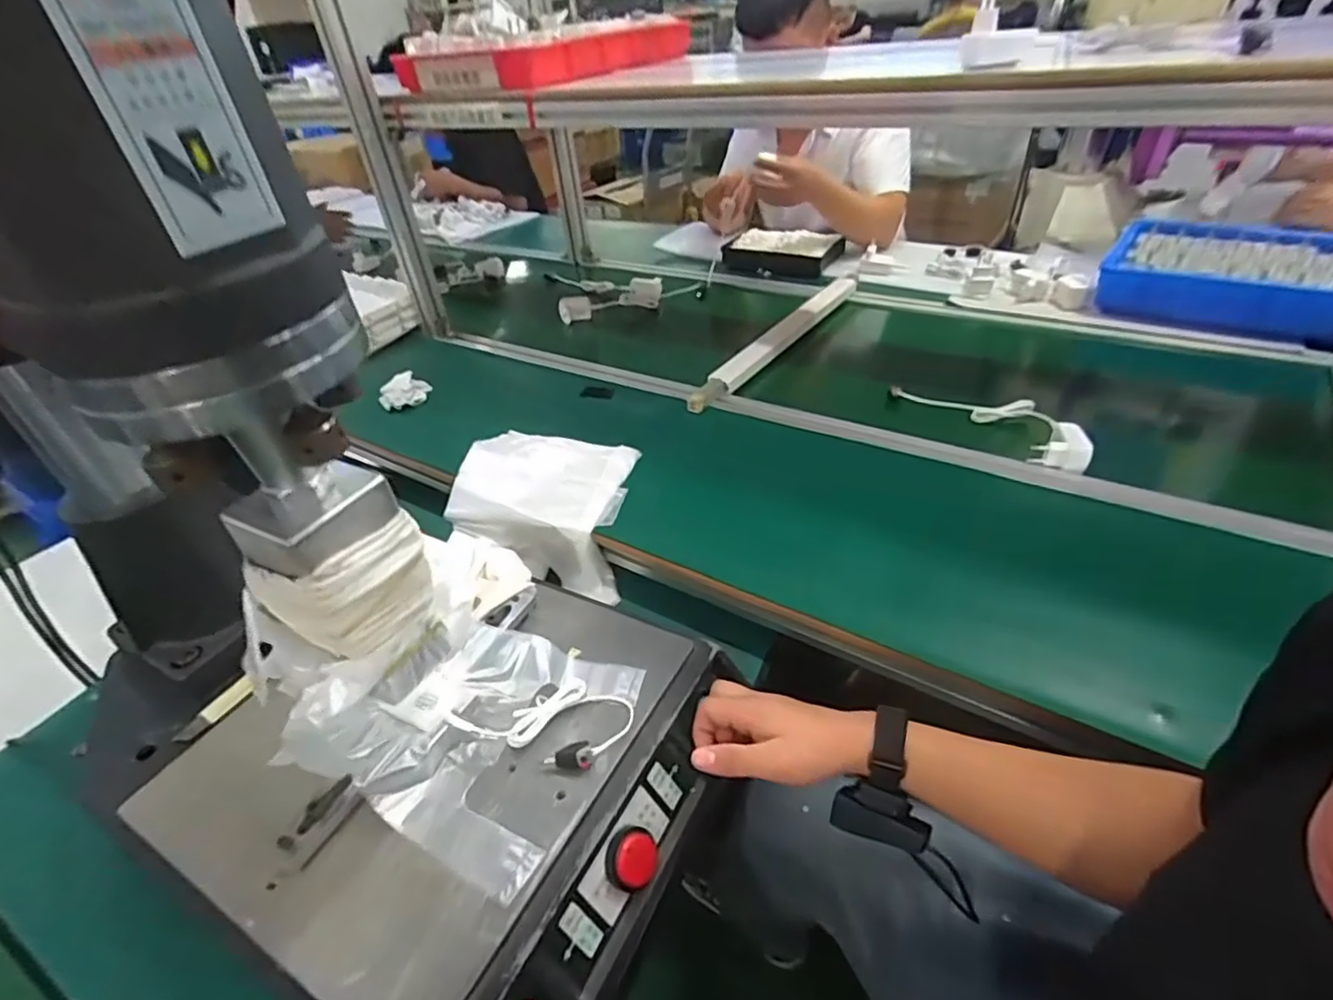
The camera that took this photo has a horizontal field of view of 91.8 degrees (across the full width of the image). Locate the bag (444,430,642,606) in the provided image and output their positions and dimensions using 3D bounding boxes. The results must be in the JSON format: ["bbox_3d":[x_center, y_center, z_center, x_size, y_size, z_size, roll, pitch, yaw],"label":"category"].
[{"bbox_3d":[-0.161,0.012,0.838,0.234,0.094,0.206,6,39,14],"label":"bag"}]

